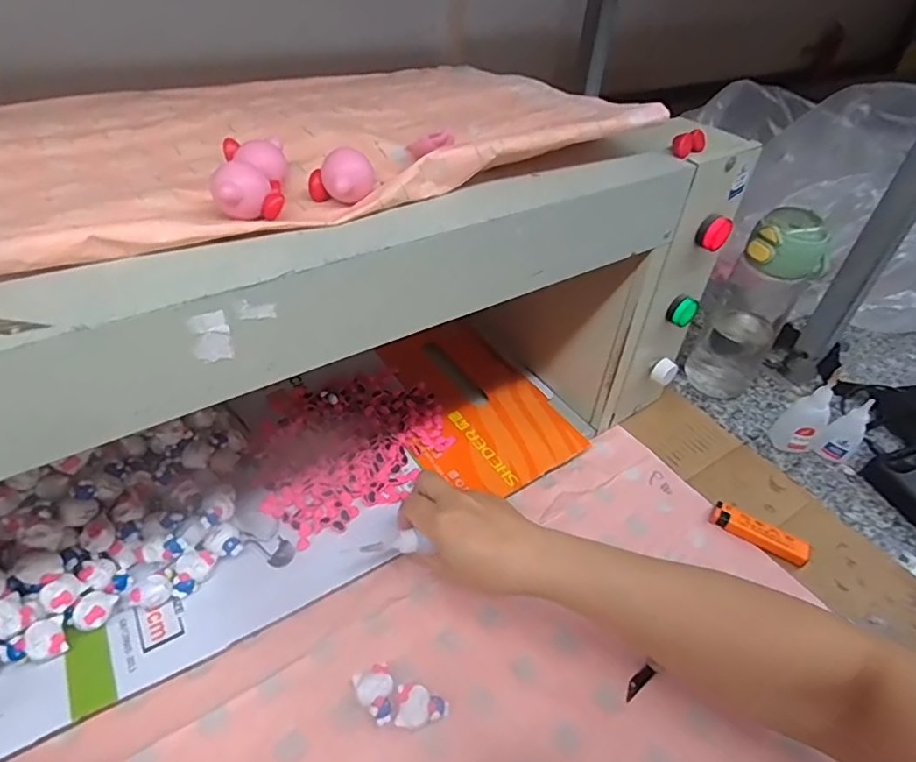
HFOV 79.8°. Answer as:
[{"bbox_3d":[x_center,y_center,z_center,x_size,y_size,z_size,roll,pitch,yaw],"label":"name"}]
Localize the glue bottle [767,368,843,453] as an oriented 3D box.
[{"bbox_3d":[0.364,0.034,0.568,0.038,0.097,0.023,-1,47,-4],"label":"glue bottle"}]

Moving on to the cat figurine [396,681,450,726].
[{"bbox_3d":[-0.024,0.222,0.373,0.035,0.012,0.025,4,44,-2],"label":"cat figurine"}]

